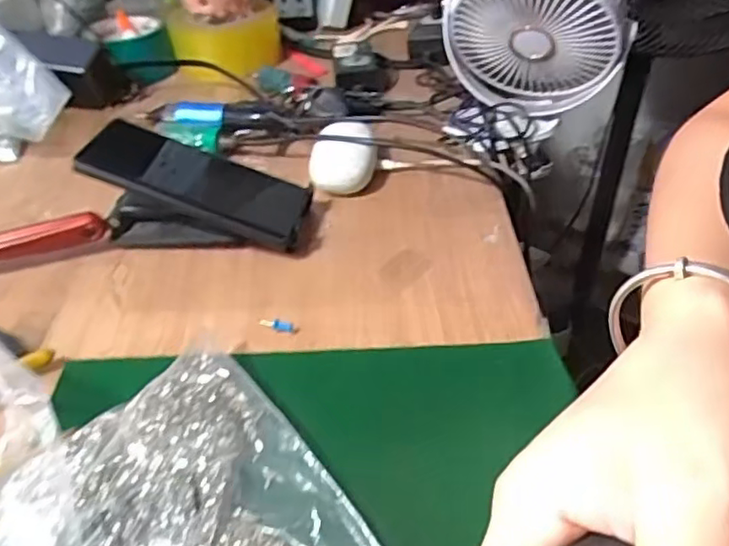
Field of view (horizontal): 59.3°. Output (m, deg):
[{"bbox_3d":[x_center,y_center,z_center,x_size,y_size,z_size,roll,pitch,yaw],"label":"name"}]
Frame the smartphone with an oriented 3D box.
[{"bbox_3d":[-0.127,-0.072,0.495,0.169,0.013,0.078,21,42,-1],"label":"smartphone"}]

